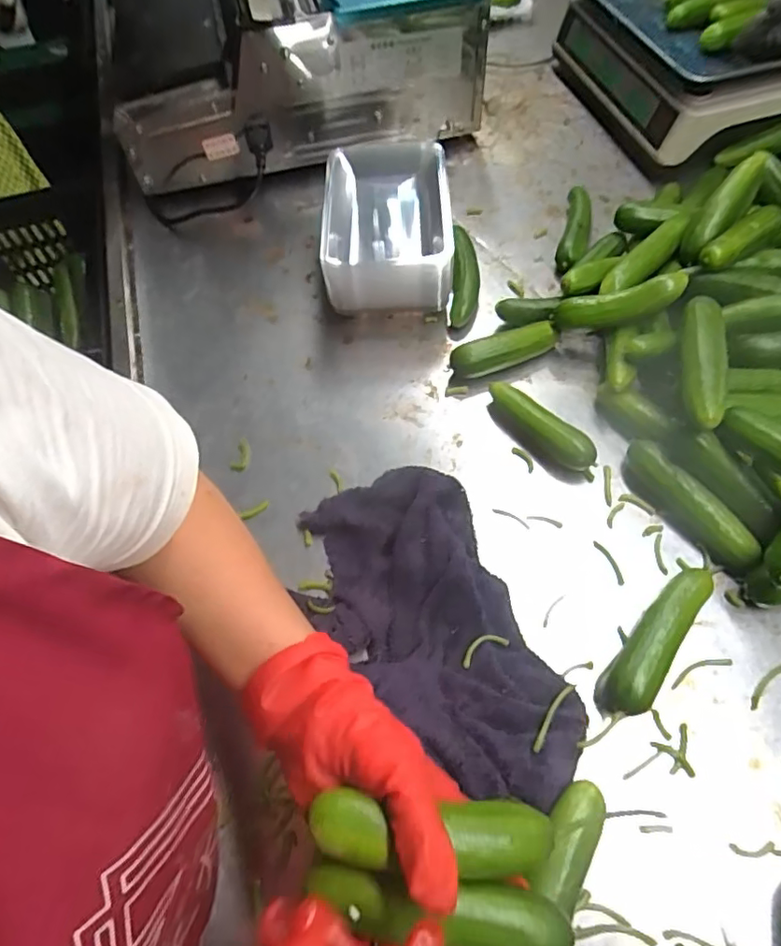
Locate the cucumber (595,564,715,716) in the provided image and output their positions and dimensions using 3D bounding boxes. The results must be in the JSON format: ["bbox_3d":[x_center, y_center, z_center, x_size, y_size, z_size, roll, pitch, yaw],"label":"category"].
[{"bbox_3d":[0.196,0.122,0.423,0.033,0.033,0.129,32,66,20],"label":"cucumber"}]

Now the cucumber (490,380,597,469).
[{"bbox_3d":[0.136,-0.044,0.522,0.025,0.035,0.116,-36,64,-17],"label":"cucumber"}]

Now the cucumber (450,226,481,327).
[{"bbox_3d":[0.082,-0.215,0.623,0.030,0.035,0.130,3,59,4],"label":"cucumber"}]

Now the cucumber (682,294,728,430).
[{"bbox_3d":[0.255,-0.090,0.466,0.033,0.038,0.133,10,61,9],"label":"cucumber"}]

